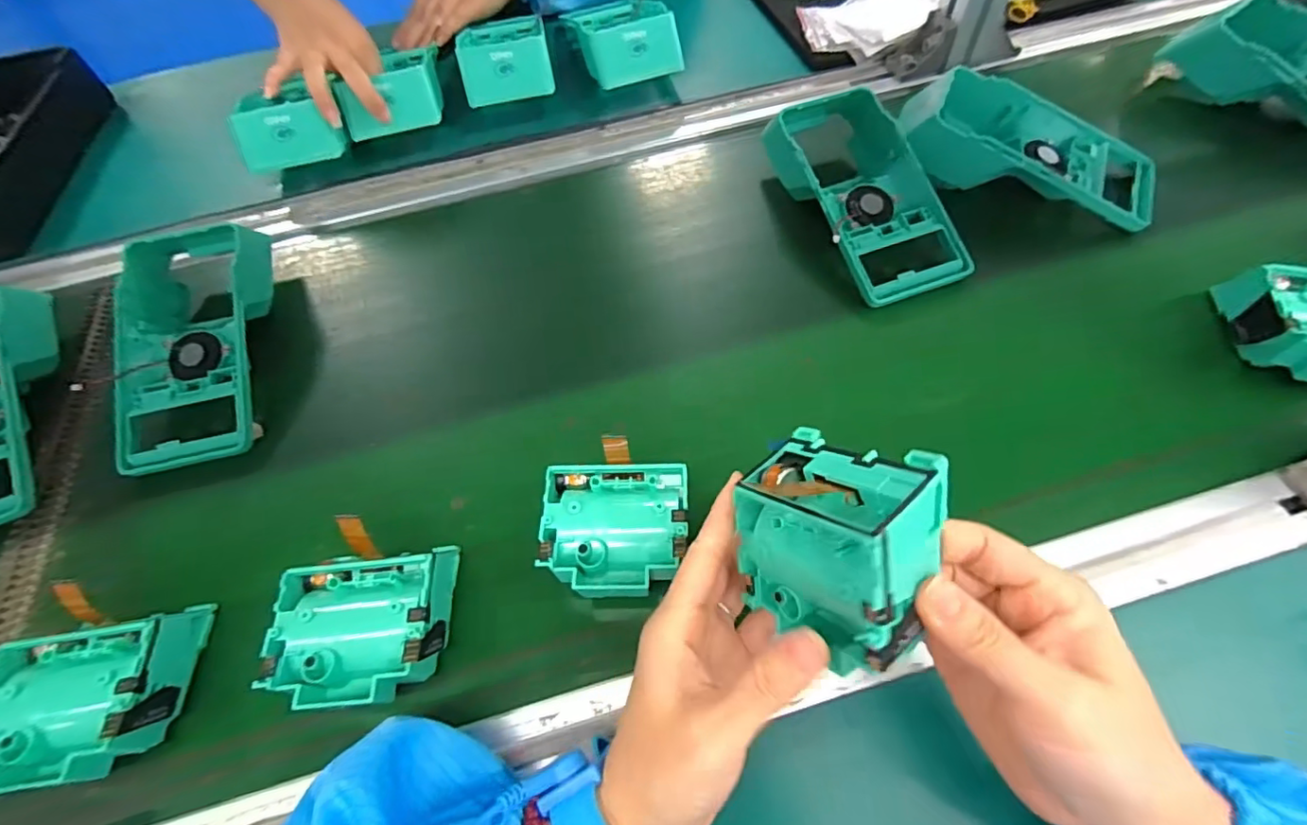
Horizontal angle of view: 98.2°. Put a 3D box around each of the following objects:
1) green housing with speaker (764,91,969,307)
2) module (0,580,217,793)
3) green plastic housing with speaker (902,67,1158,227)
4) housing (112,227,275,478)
[{"bbox_3d":[0.156,-0.157,0.420,0.093,0.060,0.166,-20,58,-8],"label":"green housing with speaker"},{"bbox_3d":[-0.273,0.134,0.278,0.075,0.050,0.079,-9,61,-1],"label":"module"},{"bbox_3d":[0.283,-0.198,0.435,0.185,0.067,0.100,18,60,16],"label":"green plastic housing with speaker"},{"bbox_3d":[-0.319,-0.056,0.396,0.090,0.052,0.200,-14,61,-4],"label":"housing"}]

